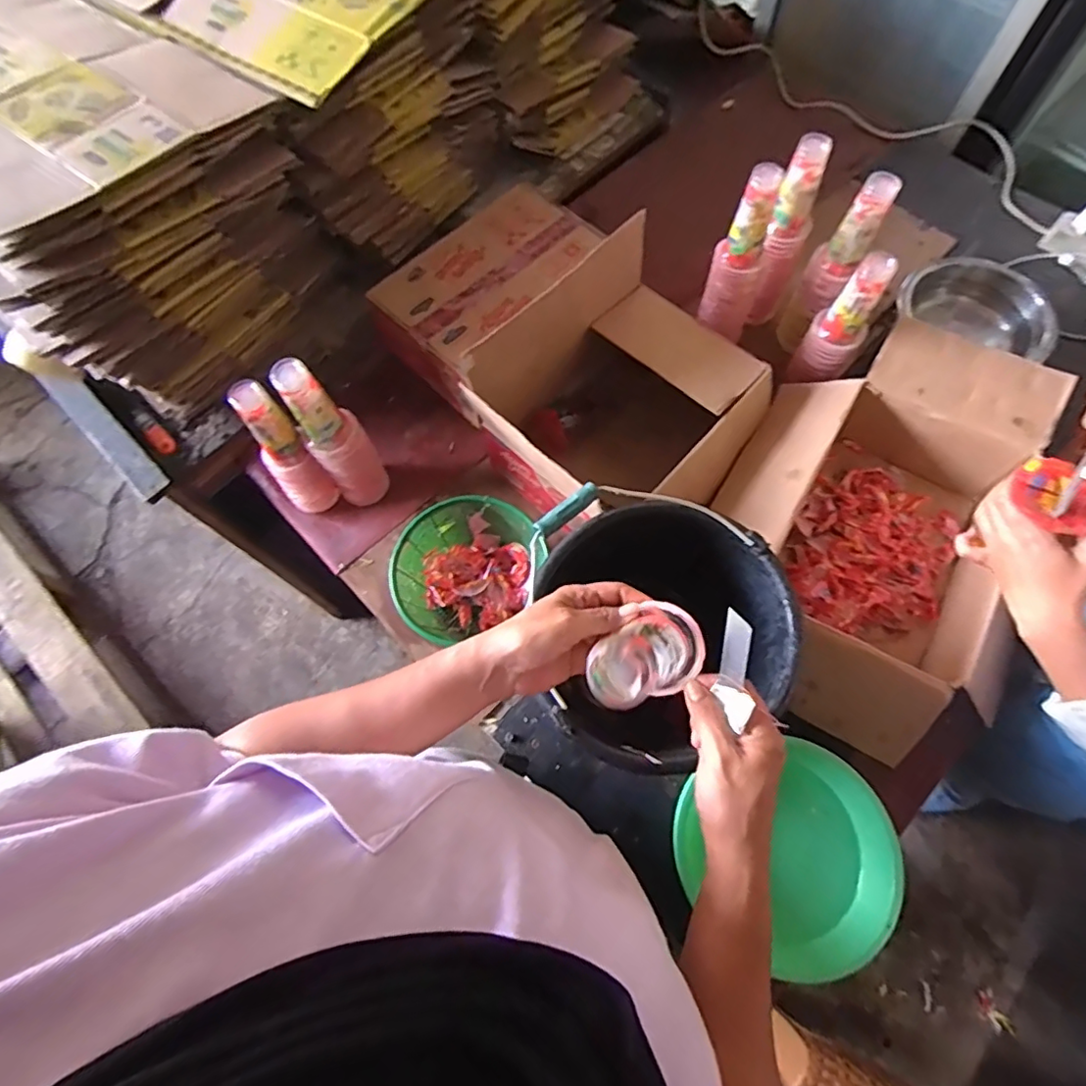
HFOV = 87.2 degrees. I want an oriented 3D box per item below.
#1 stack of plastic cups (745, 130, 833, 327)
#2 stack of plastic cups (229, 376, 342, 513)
[{"bbox_3d":[0.352,-0.435,0.860,0.066,0.290,0.082,30,72,12],"label":"stack of plastic cups"},{"bbox_3d":[-0.358,-0.121,0.785,0.068,0.226,0.069,-35,72,-12],"label":"stack of plastic cups"}]

